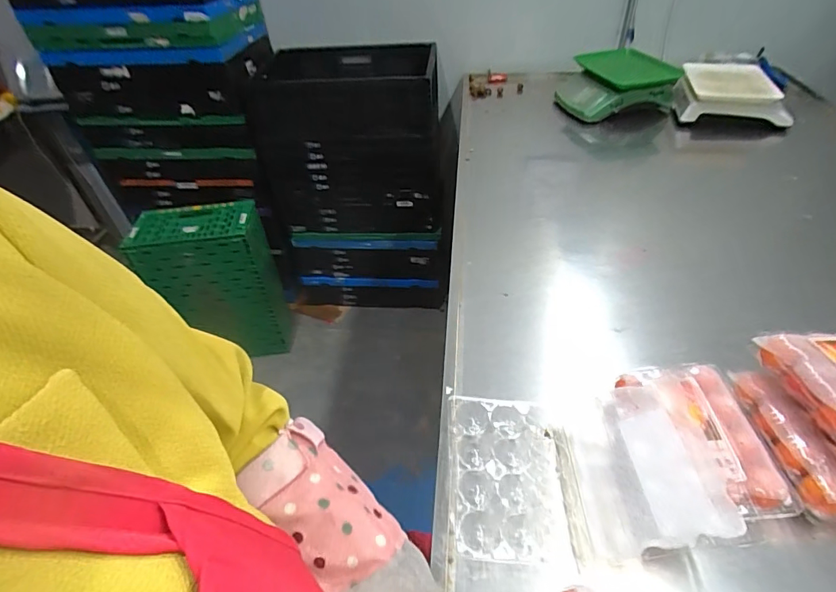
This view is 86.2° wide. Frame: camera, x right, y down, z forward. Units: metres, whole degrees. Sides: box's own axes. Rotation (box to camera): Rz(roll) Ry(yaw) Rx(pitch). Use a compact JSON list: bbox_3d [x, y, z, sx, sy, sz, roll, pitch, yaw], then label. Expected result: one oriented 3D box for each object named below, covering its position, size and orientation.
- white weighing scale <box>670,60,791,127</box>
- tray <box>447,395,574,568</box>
[{"bbox_3d":[0.870,-0.576,1.259,0.252,0.080,0.264,10,45,15],"label":"white weighing scale"},{"bbox_3d":[0.111,0.218,0.547,0.131,0.053,0.193,-2,43,3],"label":"tray"}]

